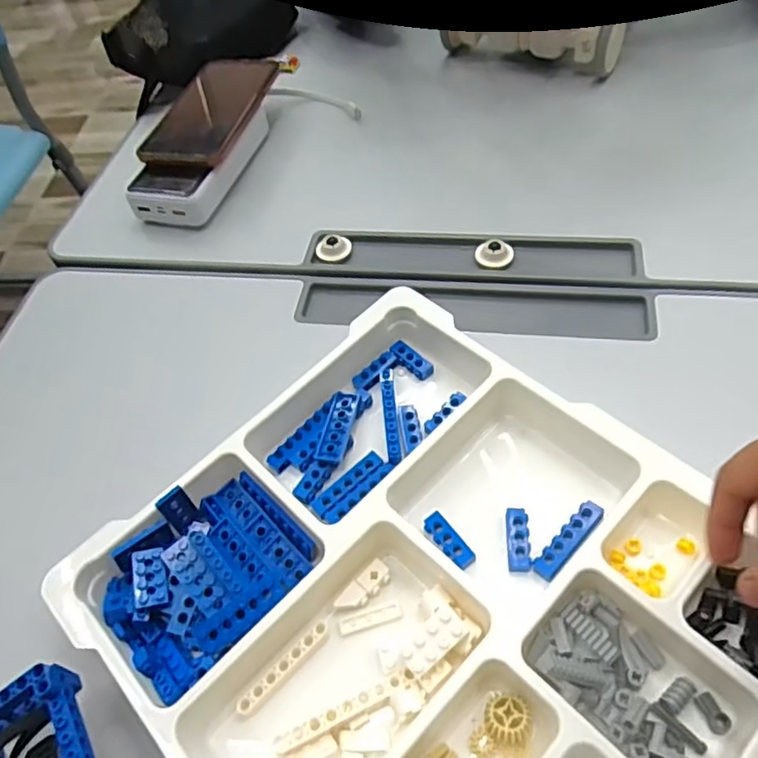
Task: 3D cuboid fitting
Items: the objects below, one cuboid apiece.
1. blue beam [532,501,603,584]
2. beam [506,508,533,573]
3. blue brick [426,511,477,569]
[{"bbox_3d":[0.098,0.083,0.320,0.047,0.009,0.012,-40,59,-23],"label":"blue beam"},{"bbox_3d":[0.073,0.085,0.328,0.012,0.008,0.032,0,52,5],"label":"beam"},{"bbox_3d":[0.038,0.086,0.332,0.013,0.006,0.032,-31,56,-18],"label":"blue brick"}]

